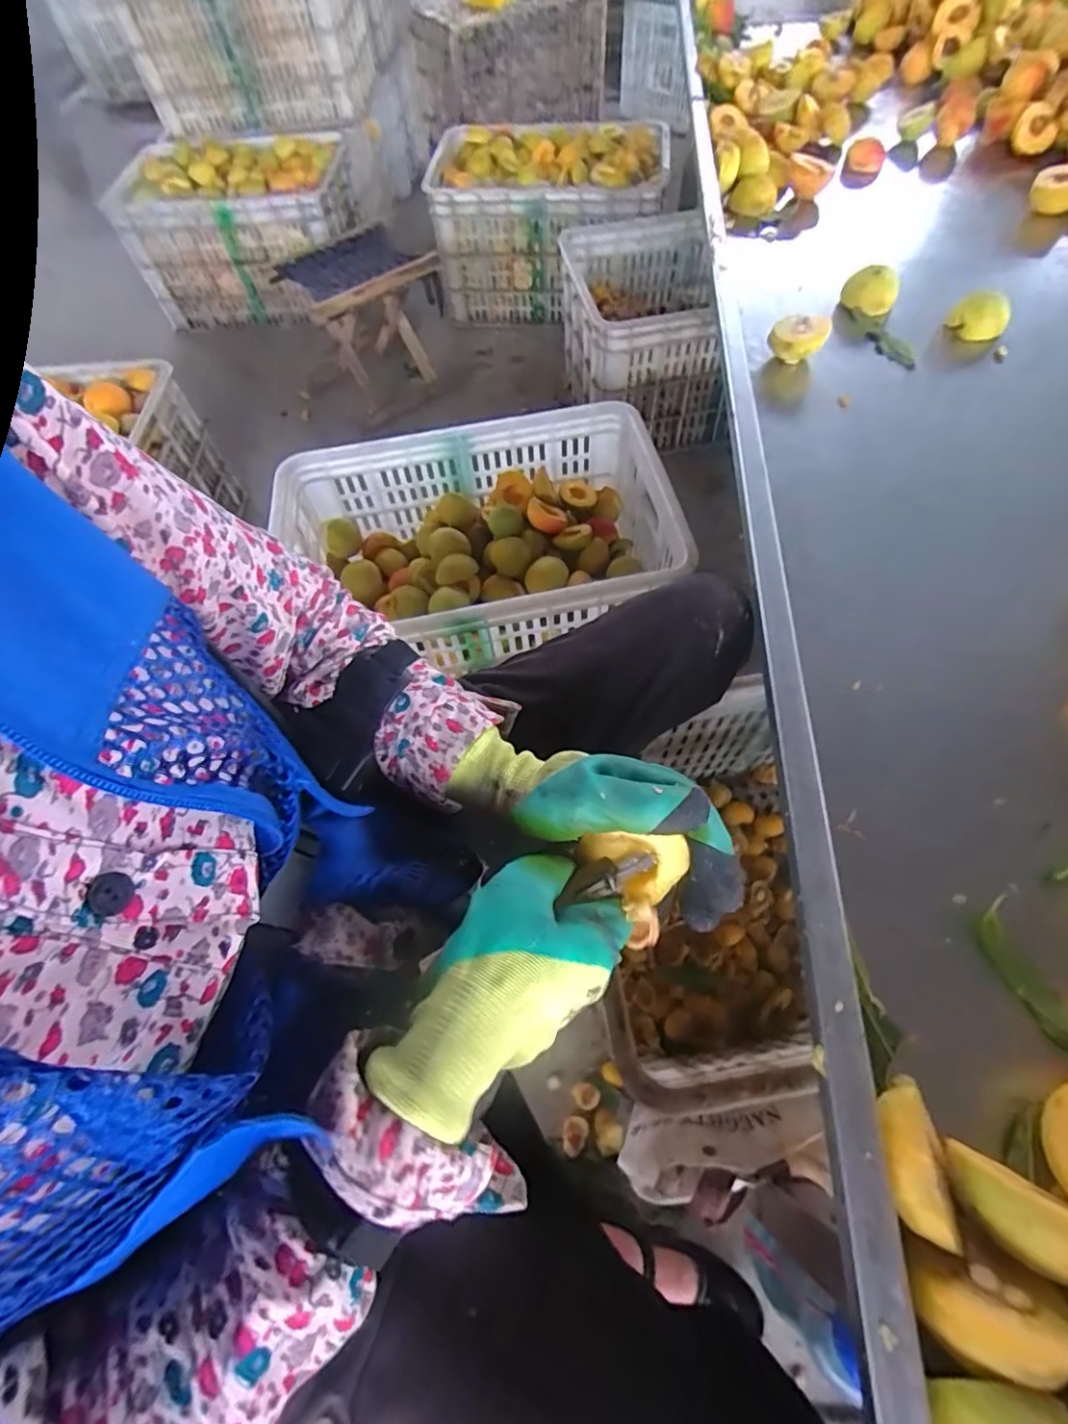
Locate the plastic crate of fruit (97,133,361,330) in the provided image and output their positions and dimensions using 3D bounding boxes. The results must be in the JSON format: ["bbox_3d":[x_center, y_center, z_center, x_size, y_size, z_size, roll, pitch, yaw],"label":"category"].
[{"bbox_3d":[-0.696,-1.195,1.382,0.530,0.257,0.386,10,63,9],"label":"plastic crate of fruit"}]

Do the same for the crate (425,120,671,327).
[{"bbox_3d":[0.028,-1.161,1.323,0.536,0.262,0.353,7,63,8],"label":"crate"}]

